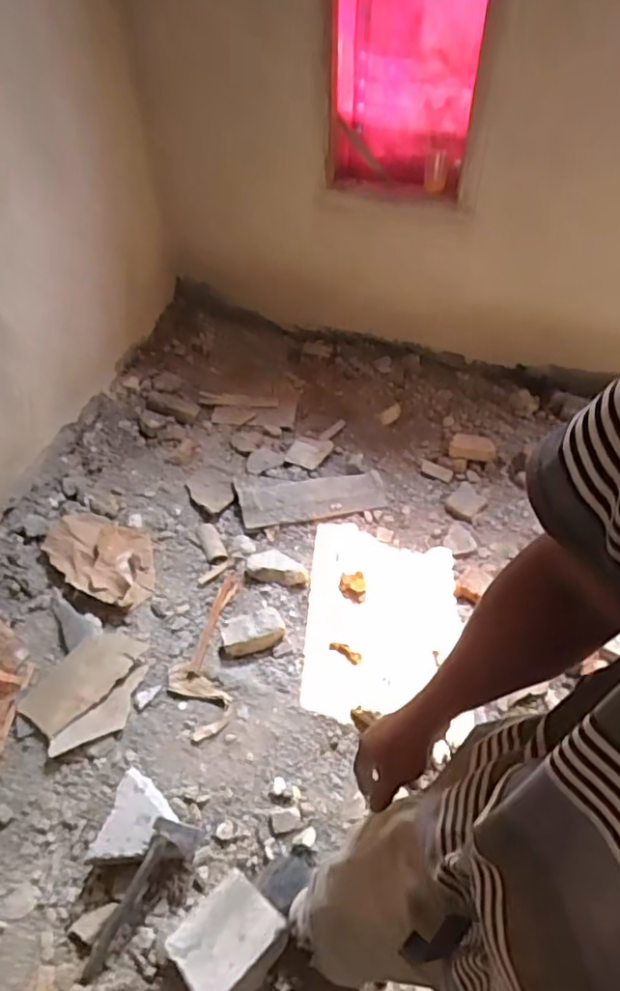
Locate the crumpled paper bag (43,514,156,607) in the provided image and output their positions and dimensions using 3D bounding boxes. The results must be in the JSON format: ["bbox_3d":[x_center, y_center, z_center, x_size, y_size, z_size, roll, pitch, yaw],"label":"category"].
[{"bbox_3d":[-0.520,0.149,1.544,0.335,0.036,0.225,22,53,18],"label":"crumpled paper bag"}]

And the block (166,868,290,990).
[{"bbox_3d":[-0.133,0.738,1.015,0.147,0.077,0.173,33,57,25],"label":"block"}]

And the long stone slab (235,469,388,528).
[{"bbox_3d":[0.007,-0.011,1.716,0.405,0.033,0.179,-7,50,-6],"label":"long stone slab"}]

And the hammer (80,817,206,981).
[{"bbox_3d":[-0.296,0.703,1.079,0.080,0.092,0.282,29,74,22],"label":"hammer"}]

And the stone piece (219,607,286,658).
[{"bbox_3d":[-0.134,0.302,1.381,0.153,0.055,0.105,-12,50,-10],"label":"stone piece"}]

